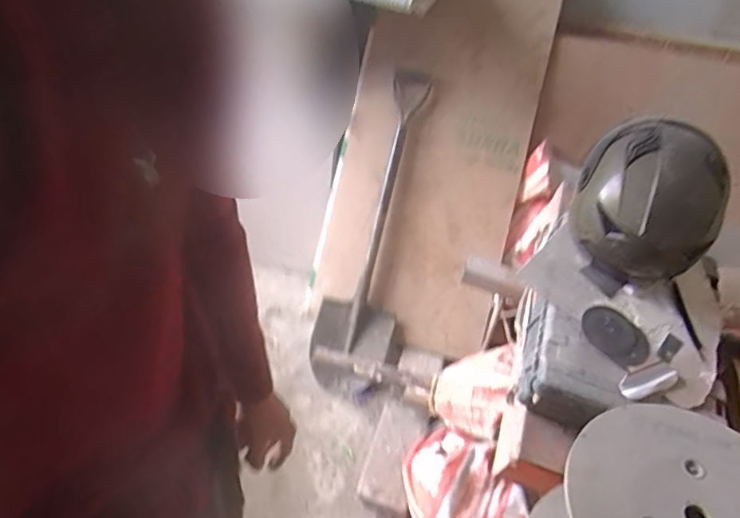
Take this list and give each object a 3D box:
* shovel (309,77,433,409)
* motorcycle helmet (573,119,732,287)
[{"bbox_3d":[0.002,-0.068,1.593,0.248,0.939,0.203,15,1,14],"label":"shovel"},{"bbox_3d":[0.485,-0.101,0.971,0.237,0.240,0.251,22,43,19],"label":"motorcycle helmet"}]

